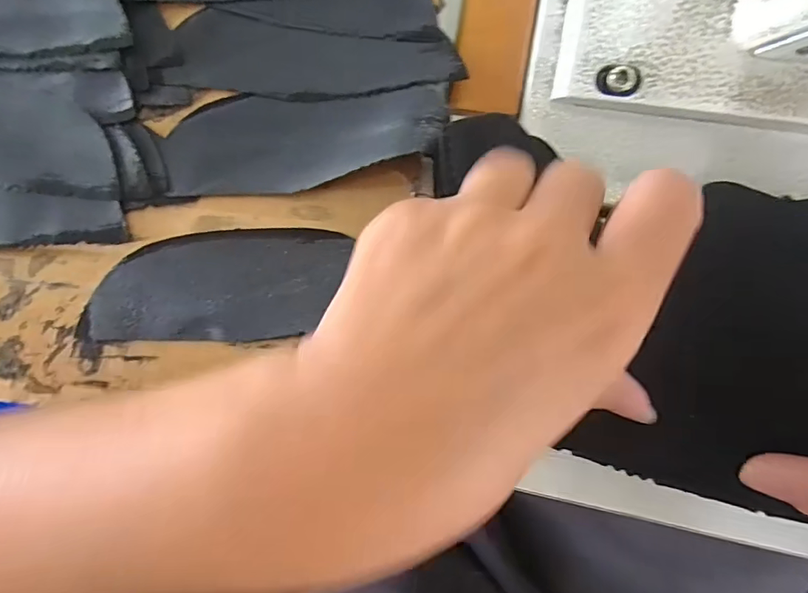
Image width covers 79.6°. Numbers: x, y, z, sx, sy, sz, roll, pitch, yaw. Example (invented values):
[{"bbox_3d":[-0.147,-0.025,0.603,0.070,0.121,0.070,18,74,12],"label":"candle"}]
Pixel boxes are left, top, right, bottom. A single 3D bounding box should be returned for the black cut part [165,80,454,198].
[{"bbox_3d":[-0.044,-0.066,0.206,0.121,0.005,0.044,0,76,11],"label":"black cut part"}]

